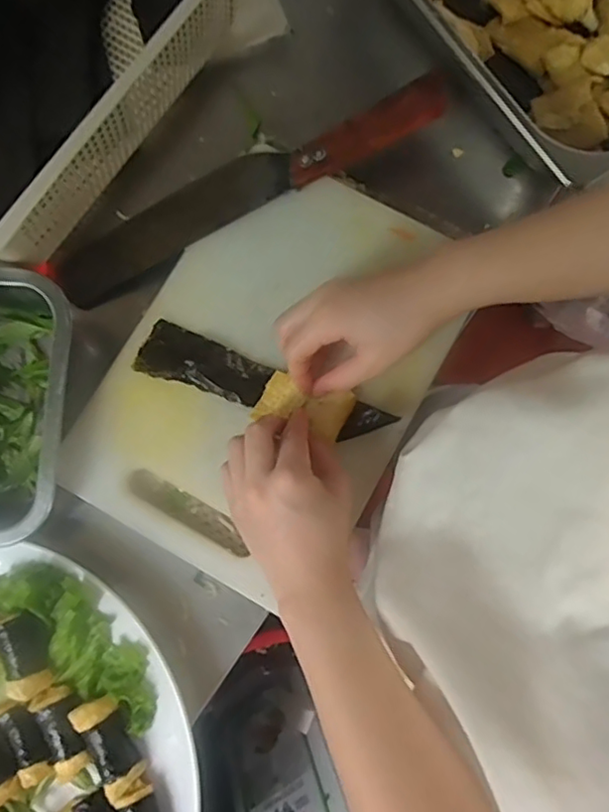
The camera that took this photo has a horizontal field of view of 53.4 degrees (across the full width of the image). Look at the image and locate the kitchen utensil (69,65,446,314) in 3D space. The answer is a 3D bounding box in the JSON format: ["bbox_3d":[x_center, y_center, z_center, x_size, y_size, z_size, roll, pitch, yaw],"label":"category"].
[{"bbox_3d":[-0.042,-0.172,0.470,0.325,0.032,0.049,-28,80,-5],"label":"kitchen utensil"}]

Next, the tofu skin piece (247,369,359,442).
[{"bbox_3d":[0.000,-0.001,0.444,0.068,0.007,0.036,16,80,8],"label":"tofu skin piece"}]

